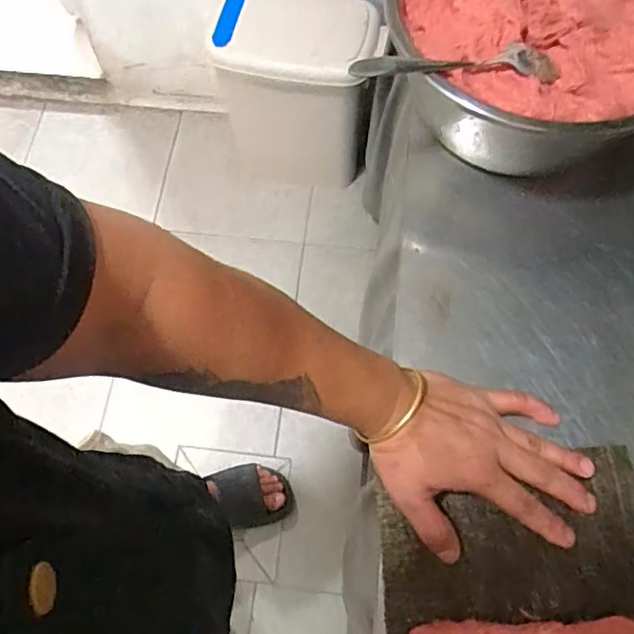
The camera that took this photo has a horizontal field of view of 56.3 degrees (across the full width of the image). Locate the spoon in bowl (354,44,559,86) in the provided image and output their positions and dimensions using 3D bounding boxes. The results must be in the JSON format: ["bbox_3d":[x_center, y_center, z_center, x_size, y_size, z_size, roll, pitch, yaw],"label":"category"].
[{"bbox_3d":[0.119,-0.214,0.505,0.181,0.032,0.034,-3,66,0],"label":"spoon in bowl"}]

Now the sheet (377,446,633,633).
[{"bbox_3d":[0.151,0.196,0.437,0.197,0.016,0.174,-2,65,0],"label":"sheet"}]

